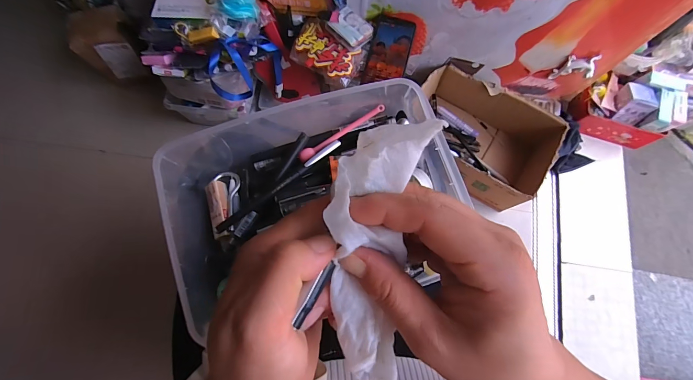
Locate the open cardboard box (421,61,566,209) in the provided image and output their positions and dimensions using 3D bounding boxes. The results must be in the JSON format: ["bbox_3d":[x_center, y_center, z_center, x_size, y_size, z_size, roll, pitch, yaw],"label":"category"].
[{"bbox_3d":[0.301,-0.121,0.768,0.322,0.135,0.210,30,78,6],"label":"open cardboard box"}]

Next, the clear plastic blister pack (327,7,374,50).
[{"bbox_3d":[0.009,-0.315,0.626,0.056,0.019,0.078,-44,81,-10],"label":"clear plastic blister pack"}]

